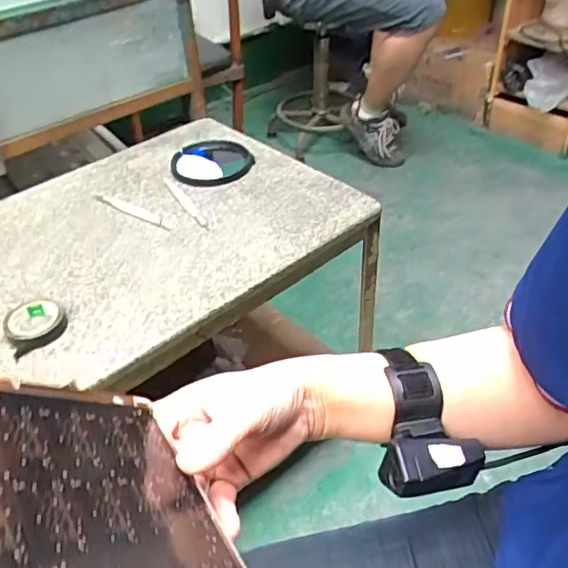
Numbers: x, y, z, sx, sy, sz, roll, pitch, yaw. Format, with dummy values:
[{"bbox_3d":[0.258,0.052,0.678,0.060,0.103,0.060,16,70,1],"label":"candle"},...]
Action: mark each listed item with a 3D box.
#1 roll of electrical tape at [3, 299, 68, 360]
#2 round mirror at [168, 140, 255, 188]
[{"bbox_3d":[-0.276,0.044,0.644,0.063,0.021,0.069,-2,41,2],"label":"roll of electrical tape"},{"bbox_3d":[-0.111,-0.192,0.904,0.123,0.015,0.128,-13,42,-10],"label":"round mirror"}]

